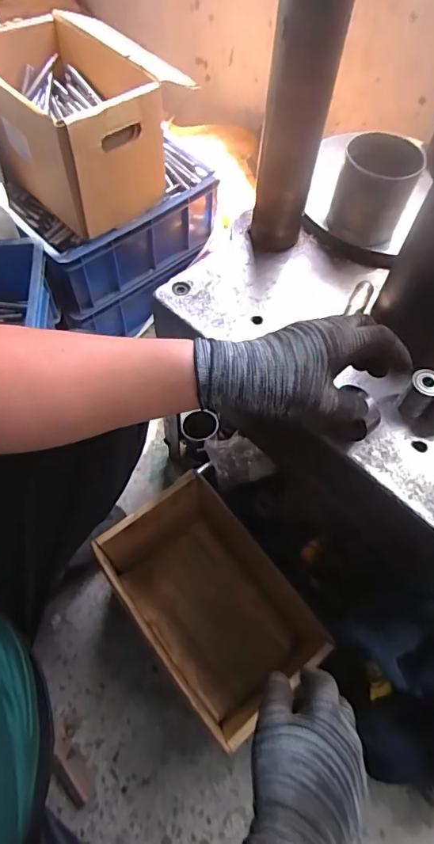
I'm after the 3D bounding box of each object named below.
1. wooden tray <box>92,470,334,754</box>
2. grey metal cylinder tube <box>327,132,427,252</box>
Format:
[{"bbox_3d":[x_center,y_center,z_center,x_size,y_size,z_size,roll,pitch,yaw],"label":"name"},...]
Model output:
[{"bbox_3d":[-0.017,0.263,0.687,0.198,0.191,0.288,-31,67,-18],"label":"wooden tray"},{"bbox_3d":[0.191,-0.285,0.550,0.087,0.097,0.094,18,62,7],"label":"grey metal cylinder tube"}]

